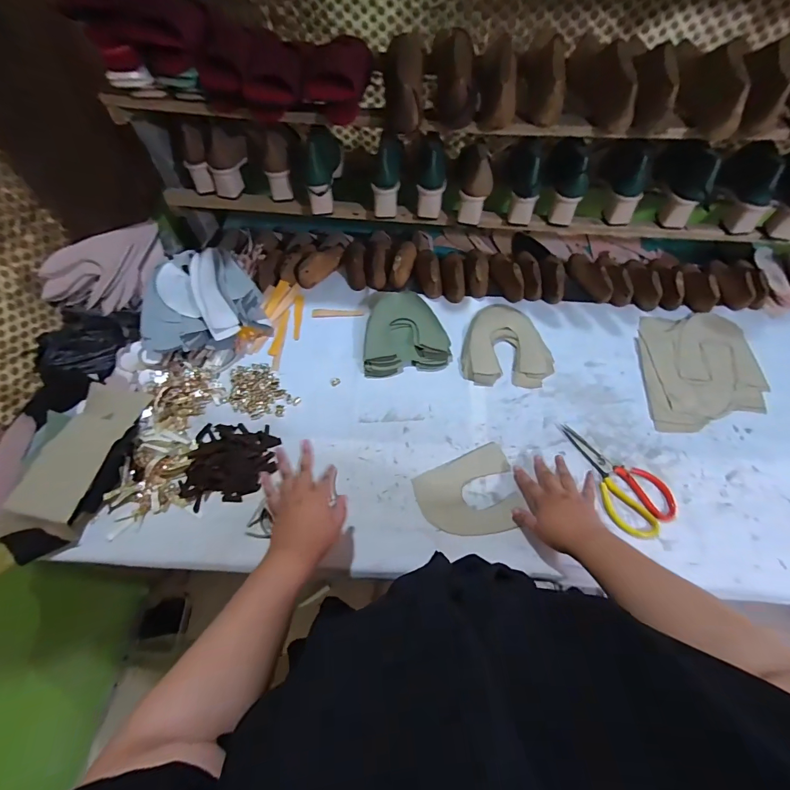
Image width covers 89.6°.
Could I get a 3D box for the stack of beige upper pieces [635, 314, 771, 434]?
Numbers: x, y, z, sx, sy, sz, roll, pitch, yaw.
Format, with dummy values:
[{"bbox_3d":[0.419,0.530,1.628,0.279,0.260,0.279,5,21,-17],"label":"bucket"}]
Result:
[{"bbox_3d":[0.586,-0.049,0.769,0.215,0.015,0.260,2,61,3],"label":"stack of beige upper pieces"}]

